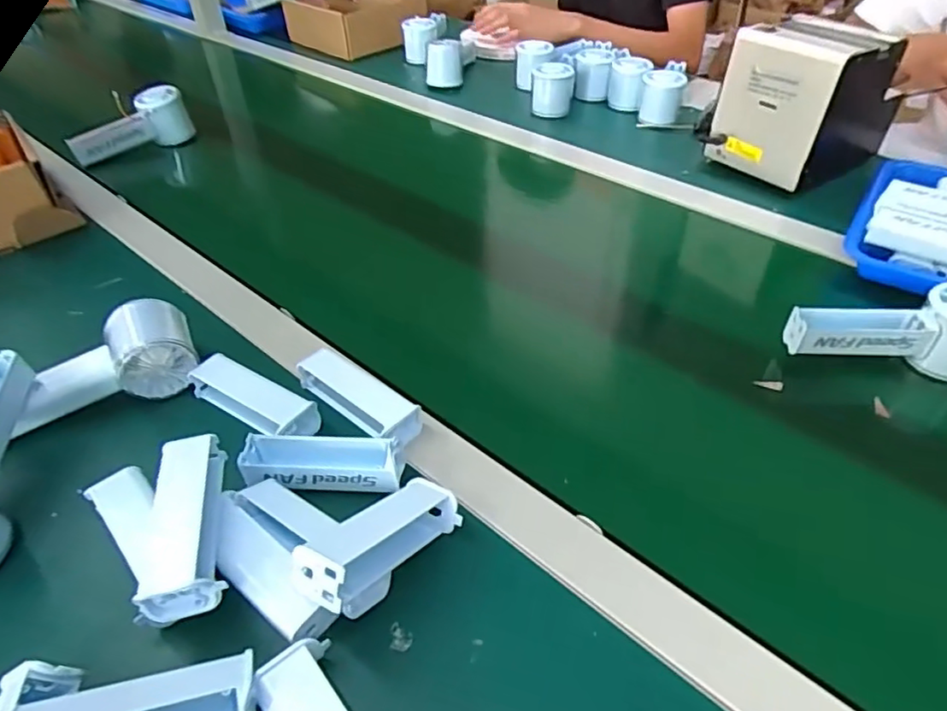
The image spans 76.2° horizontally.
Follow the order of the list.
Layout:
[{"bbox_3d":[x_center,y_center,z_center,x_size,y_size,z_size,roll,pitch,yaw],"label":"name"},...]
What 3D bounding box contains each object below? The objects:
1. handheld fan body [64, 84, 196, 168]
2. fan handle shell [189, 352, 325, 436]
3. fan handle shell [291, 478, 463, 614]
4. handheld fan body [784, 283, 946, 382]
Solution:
[{"bbox_3d":[-0.445,-0.298,0.788,0.148,0.072,0.047,-34,52,-29],"label":"handheld fan body"},{"bbox_3d":[-0.165,0.033,0.454,0.104,0.032,0.033,21,48,23],"label":"fan handle shell"},{"bbox_3d":[-0.054,0.104,0.339,0.035,0.030,0.107,27,23,28],"label":"fan handle shell"},{"bbox_3d":[0.324,-0.022,0.472,0.145,0.060,0.045,4,44,7],"label":"handheld fan body"}]

